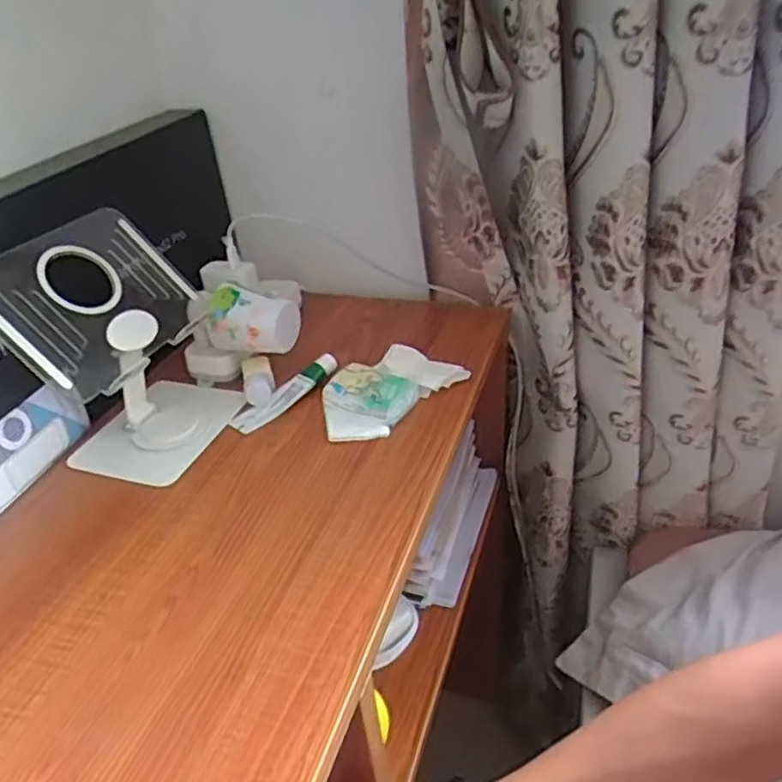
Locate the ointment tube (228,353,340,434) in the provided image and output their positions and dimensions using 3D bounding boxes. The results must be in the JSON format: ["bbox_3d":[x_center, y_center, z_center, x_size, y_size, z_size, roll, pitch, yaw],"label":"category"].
[{"bbox_3d":[-0.096,-0.002,0.616,0.115,0.017,0.026,-30,41,-32],"label":"ointment tube"}]

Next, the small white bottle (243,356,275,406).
[{"bbox_3d":[-0.123,-0.009,0.620,0.027,0.026,0.046,-12,35,-11],"label":"small white bottle"}]

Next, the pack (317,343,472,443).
[{"bbox_3d":[-0.005,-0.003,0.603,0.077,0.023,0.131,25,44,37],"label":"pack"}]

